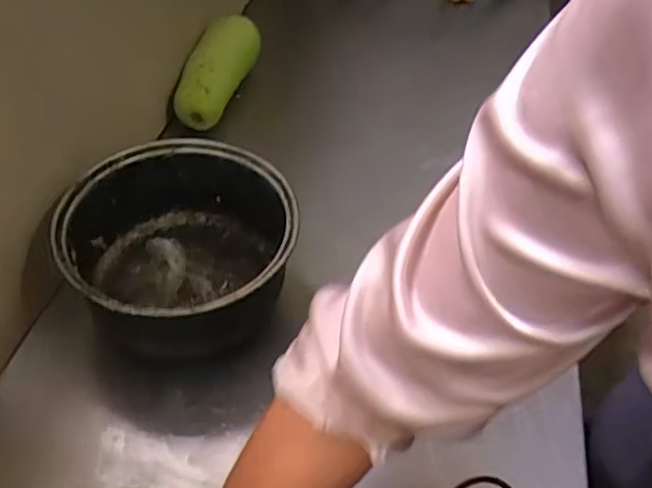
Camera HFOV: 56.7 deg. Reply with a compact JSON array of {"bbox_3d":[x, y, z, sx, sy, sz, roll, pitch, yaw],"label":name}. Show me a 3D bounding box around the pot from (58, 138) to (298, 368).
[{"bbox_3d":[-0.133,0.010,0.571,0.198,0.112,0.202,3,49,-3],"label":"pot"}]

